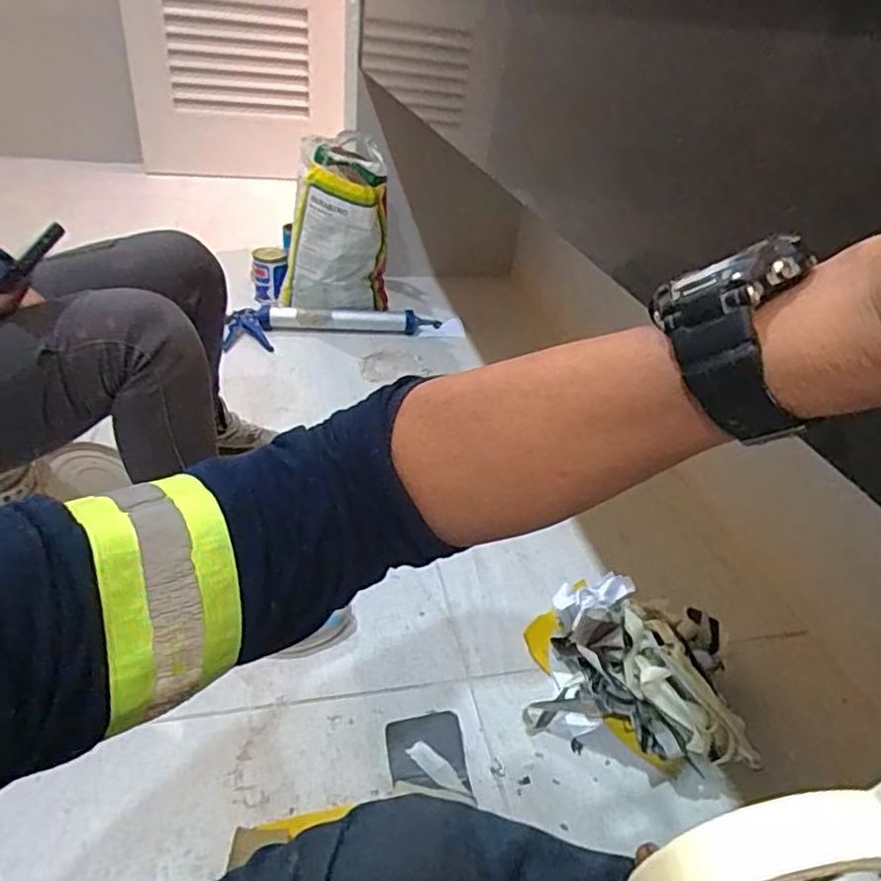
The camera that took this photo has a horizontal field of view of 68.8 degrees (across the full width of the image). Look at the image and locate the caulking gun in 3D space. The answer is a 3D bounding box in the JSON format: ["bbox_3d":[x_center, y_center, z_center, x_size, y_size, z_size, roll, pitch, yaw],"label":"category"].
[{"bbox_3d":[-0.281,-0.308,1.700,0.554,0.062,0.148,0,35,-9],"label":"caulking gun"}]

